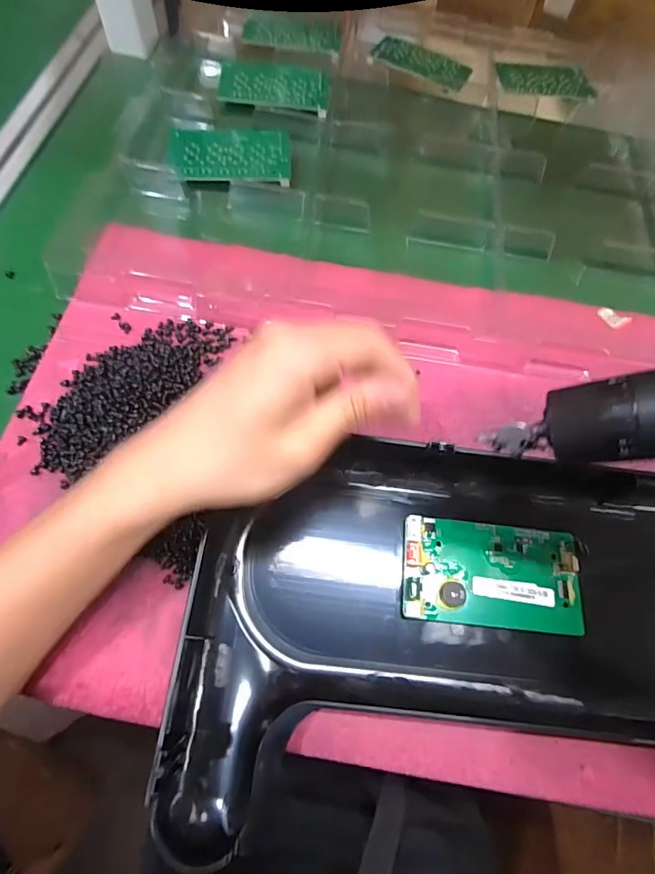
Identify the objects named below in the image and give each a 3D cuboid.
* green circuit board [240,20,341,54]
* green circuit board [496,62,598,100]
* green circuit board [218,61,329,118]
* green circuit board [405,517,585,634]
[{"bbox_3d":[-0.038,-0.436,0.497,0.105,0.004,0.061,3,67,-1],"label":"green circuit board"},{"bbox_3d":[0.235,-0.388,0.498,0.107,0.007,0.052,-9,72,-14],"label":"green circuit board"},{"bbox_3d":[-0.051,-0.344,0.449,0.104,0.008,0.064,2,69,-5],"label":"green circuit board"},{"bbox_3d":[0.100,0.082,0.278,0.106,0.011,0.060,7,69,-3],"label":"green circuit board"}]

